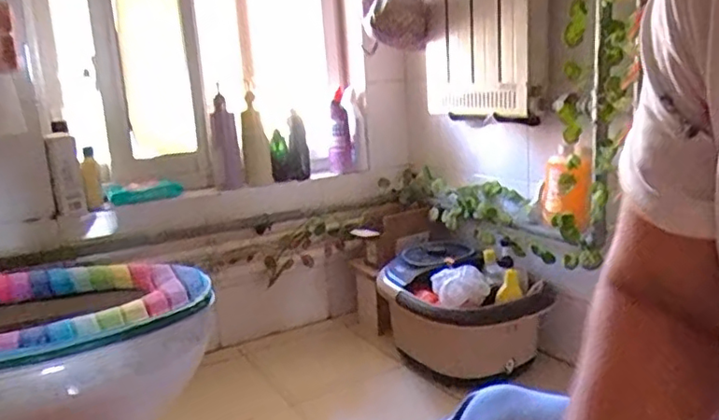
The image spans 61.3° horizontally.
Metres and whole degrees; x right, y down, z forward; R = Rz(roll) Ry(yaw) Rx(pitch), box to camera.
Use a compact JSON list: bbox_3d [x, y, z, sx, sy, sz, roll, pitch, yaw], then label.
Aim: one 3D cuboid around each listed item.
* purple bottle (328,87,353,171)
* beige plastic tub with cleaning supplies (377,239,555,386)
[{"bbox_3d":[-0.056,-0.211,1.643,0.066,0.212,0.051,-5,13,-4],"label":"purple bottle"},{"bbox_3d":[0.229,0.223,1.372,0.318,0.235,0.298,-4,13,1],"label":"beige plastic tub with cleaning supplies"}]

